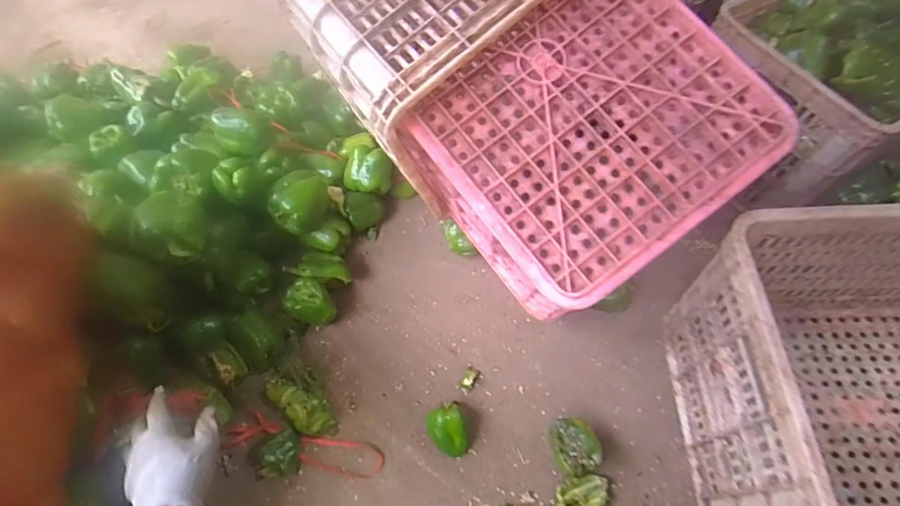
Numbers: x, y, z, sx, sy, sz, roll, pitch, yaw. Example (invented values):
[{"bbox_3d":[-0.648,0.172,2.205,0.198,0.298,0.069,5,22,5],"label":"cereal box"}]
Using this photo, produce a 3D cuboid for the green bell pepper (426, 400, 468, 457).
[{"bbox_3d":[0.002,0.269,0.727,0.064,0.061,0.075,-25,63,-19],"label":"green bell pepper"}]

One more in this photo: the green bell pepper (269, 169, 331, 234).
[{"bbox_3d":[-0.247,-0.090,0.785,0.096,0.073,0.098,-15,64,-14],"label":"green bell pepper"}]

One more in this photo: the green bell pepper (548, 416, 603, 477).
[{"bbox_3d":[0.187,0.293,0.728,0.067,0.061,0.083,-15,64,-13],"label":"green bell pepper"}]

